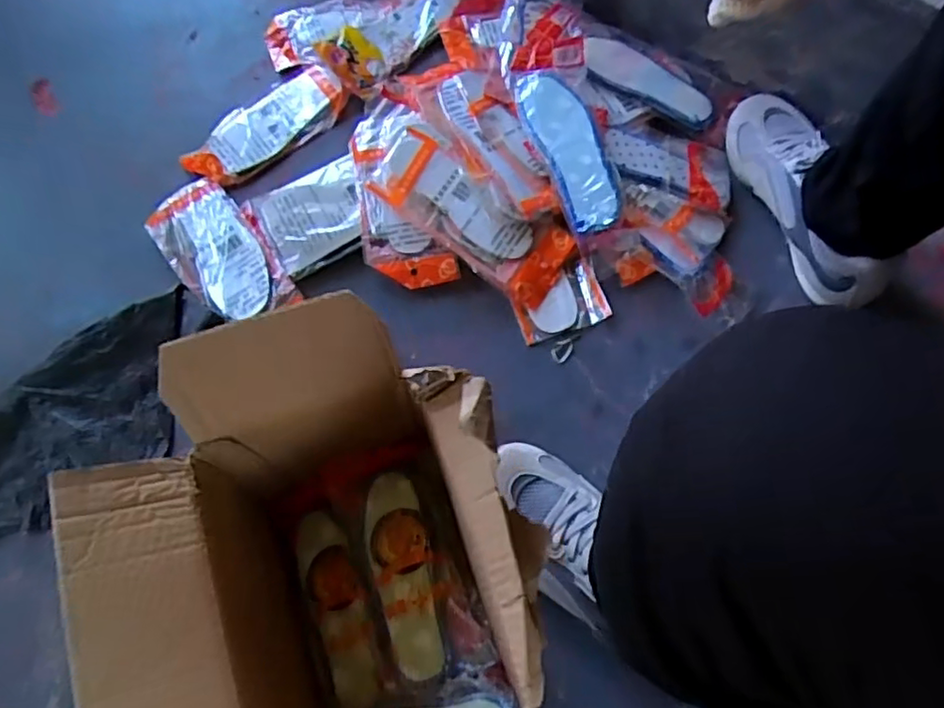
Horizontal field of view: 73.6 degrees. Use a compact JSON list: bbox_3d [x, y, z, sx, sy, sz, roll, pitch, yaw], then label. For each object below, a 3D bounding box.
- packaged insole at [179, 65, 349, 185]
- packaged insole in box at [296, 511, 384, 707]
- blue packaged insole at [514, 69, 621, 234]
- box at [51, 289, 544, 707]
[{"bbox_3d":[-0.231,-0.254,0.711,0.187,0.032,0.083,-37,75,-12],"label":"packaged insole"},{"bbox_3d":[-0.109,0.208,0.514,0.052,0.015,0.156,-31,63,16],"label":"packaged insole in box"},{"bbox_3d":[0.098,-0.213,0.649,0.062,0.025,0.185,-15,71,-6],"label":"blue packaged insole"},{"bbox_3d":[-0.076,0.184,0.420,0.248,0.217,0.368,-21,73,-5],"label":"box"}]

